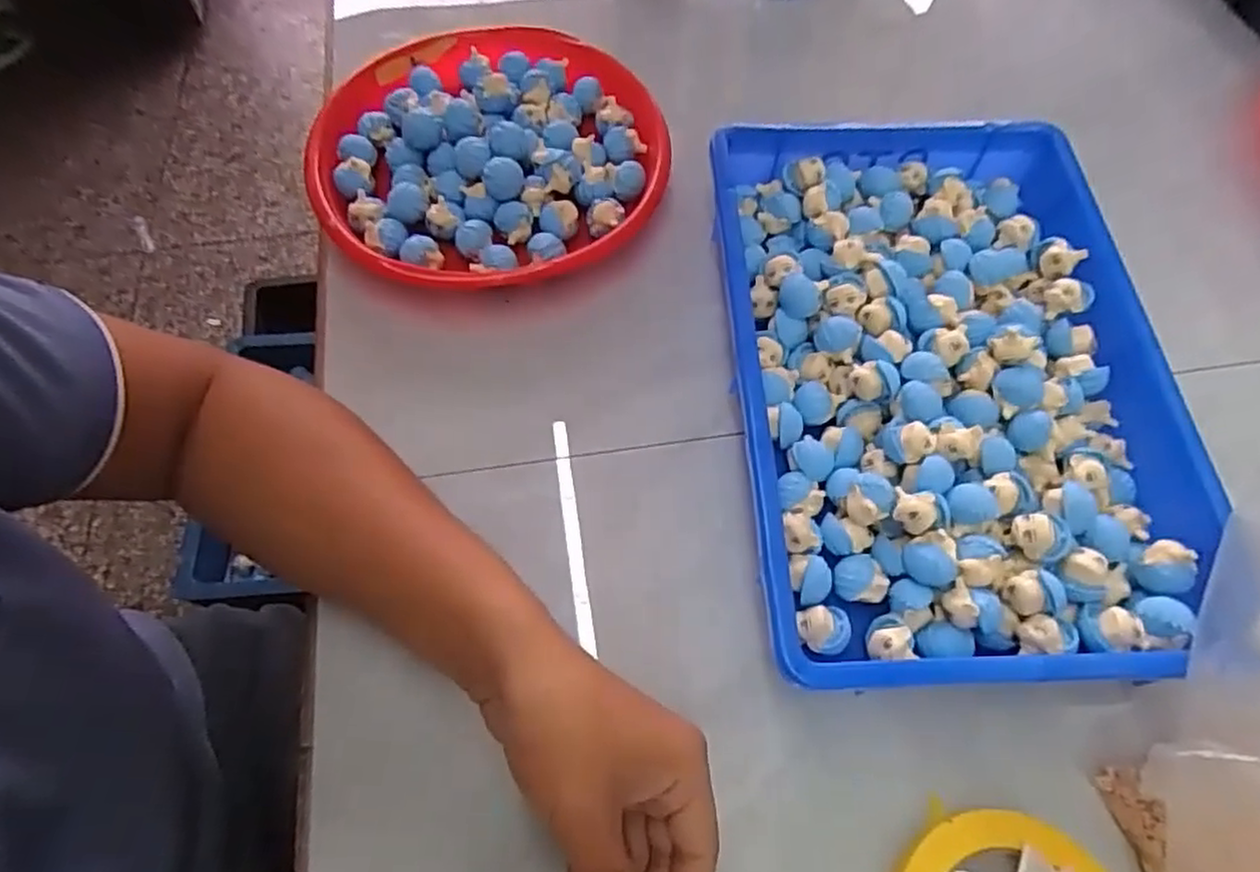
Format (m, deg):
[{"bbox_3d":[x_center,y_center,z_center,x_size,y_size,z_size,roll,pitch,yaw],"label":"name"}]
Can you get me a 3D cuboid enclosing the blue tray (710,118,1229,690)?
[{"bbox_3d":[0.193,-0.042,0.438,0.265,0.048,0.369,-3,63,-2],"label":"blue tray"}]

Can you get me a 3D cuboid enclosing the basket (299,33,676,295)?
[{"bbox_3d":[-0.103,-0.207,0.530,0.246,0.049,0.233,0,63,0],"label":"basket"}]

